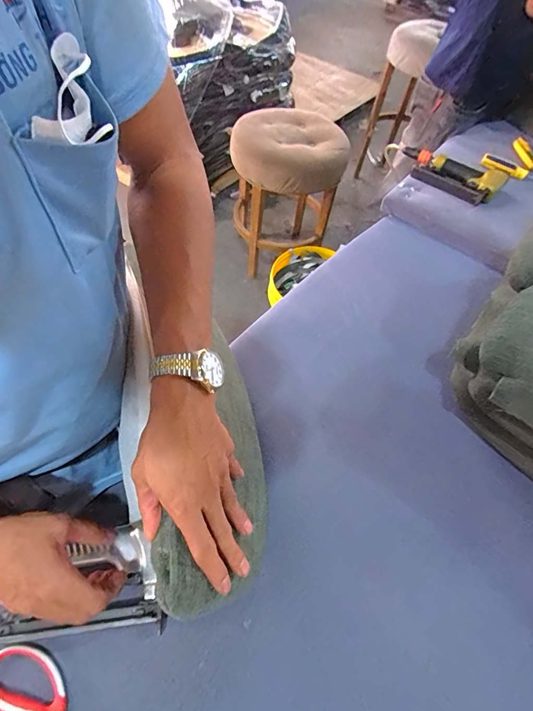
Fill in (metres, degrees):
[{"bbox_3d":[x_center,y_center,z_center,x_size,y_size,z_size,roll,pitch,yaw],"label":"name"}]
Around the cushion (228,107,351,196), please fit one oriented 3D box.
[{"bbox_3d":[0.085,-0.796,1.426,0.449,0.160,0.462,-5,57,-8],"label":"cushion"}]

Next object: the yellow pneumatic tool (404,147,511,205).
[{"bbox_3d":[0.456,-0.467,0.903,0.262,0.037,0.143,40,62,22],"label":"yellow pneumatic tool"}]

